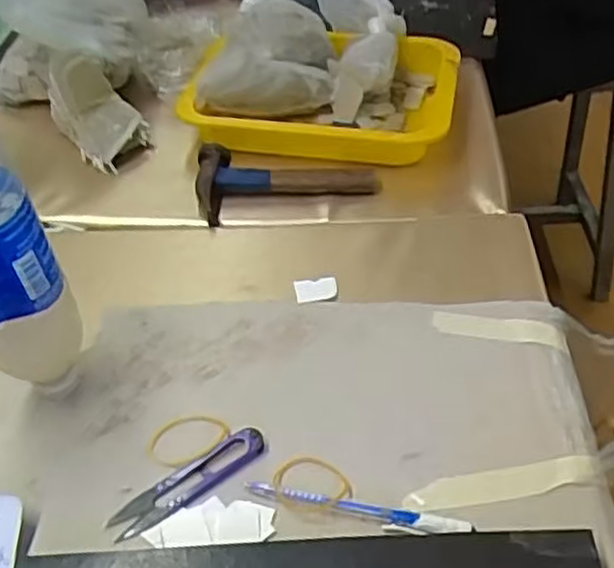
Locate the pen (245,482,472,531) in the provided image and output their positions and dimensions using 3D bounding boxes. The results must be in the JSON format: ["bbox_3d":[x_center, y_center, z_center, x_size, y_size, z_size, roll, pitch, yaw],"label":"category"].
[{"bbox_3d":[0.027,0.128,0.429,0.129,0.006,0.010,9,45,12],"label":"pen"}]

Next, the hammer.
[{"bbox_3d":[-0.018,-0.096,0.666,0.158,0.024,0.093,-5,44,-2],"label":"hammer"}]

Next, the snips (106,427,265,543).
[{"bbox_3d":[-0.070,0.117,0.446,0.100,0.008,0.024,-28,49,-23],"label":"snips"}]

